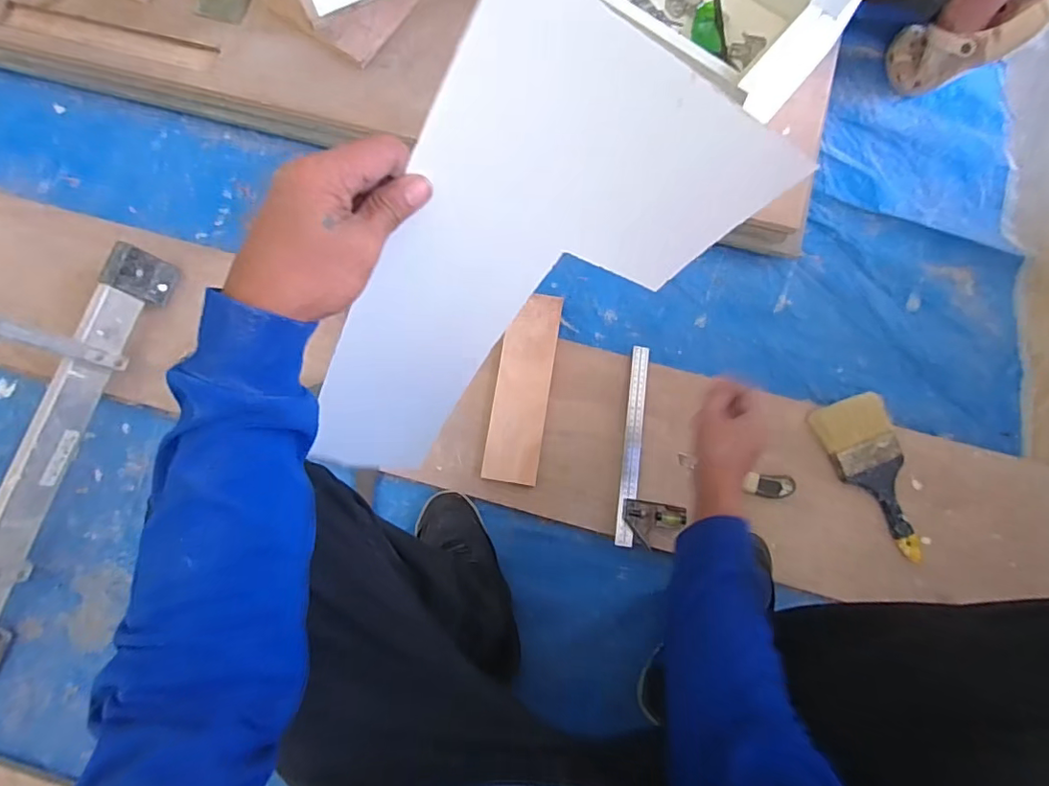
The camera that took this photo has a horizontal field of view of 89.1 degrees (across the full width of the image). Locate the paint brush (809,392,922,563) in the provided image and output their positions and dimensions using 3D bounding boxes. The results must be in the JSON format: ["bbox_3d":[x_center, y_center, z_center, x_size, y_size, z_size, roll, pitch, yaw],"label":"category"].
[{"bbox_3d":[0.530,0.123,0.794,0.109,0.019,0.239,-21,79,-4],"label":"paint brush"}]

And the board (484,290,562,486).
[{"bbox_3d":[-0.001,-0.009,0.829,0.085,0.015,0.293,10,80,-4],"label":"board"}]

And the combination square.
[{"bbox_3d":[0.199,0.080,0.802,0.098,0.021,0.298,7,78,2],"label":"combination square"}]

